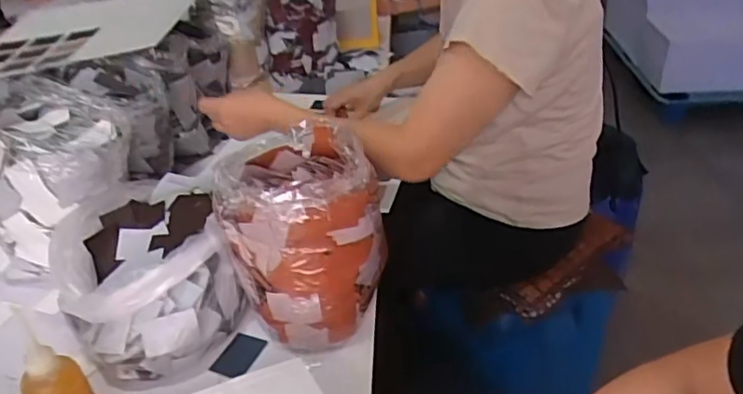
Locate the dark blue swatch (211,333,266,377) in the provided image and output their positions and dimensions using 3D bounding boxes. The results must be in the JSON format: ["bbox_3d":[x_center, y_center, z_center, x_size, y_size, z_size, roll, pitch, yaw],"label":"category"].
[{"bbox_3d":[-0.168,0.201,0.741,0.040,0.008,0.066,21,42,13],"label":"dark blue swatch"}]

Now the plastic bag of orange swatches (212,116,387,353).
[{"bbox_3d":[-0.089,0.045,0.756,0.193,0.210,0.203,-14,34,-15],"label":"plastic bag of orange swatches"}]

